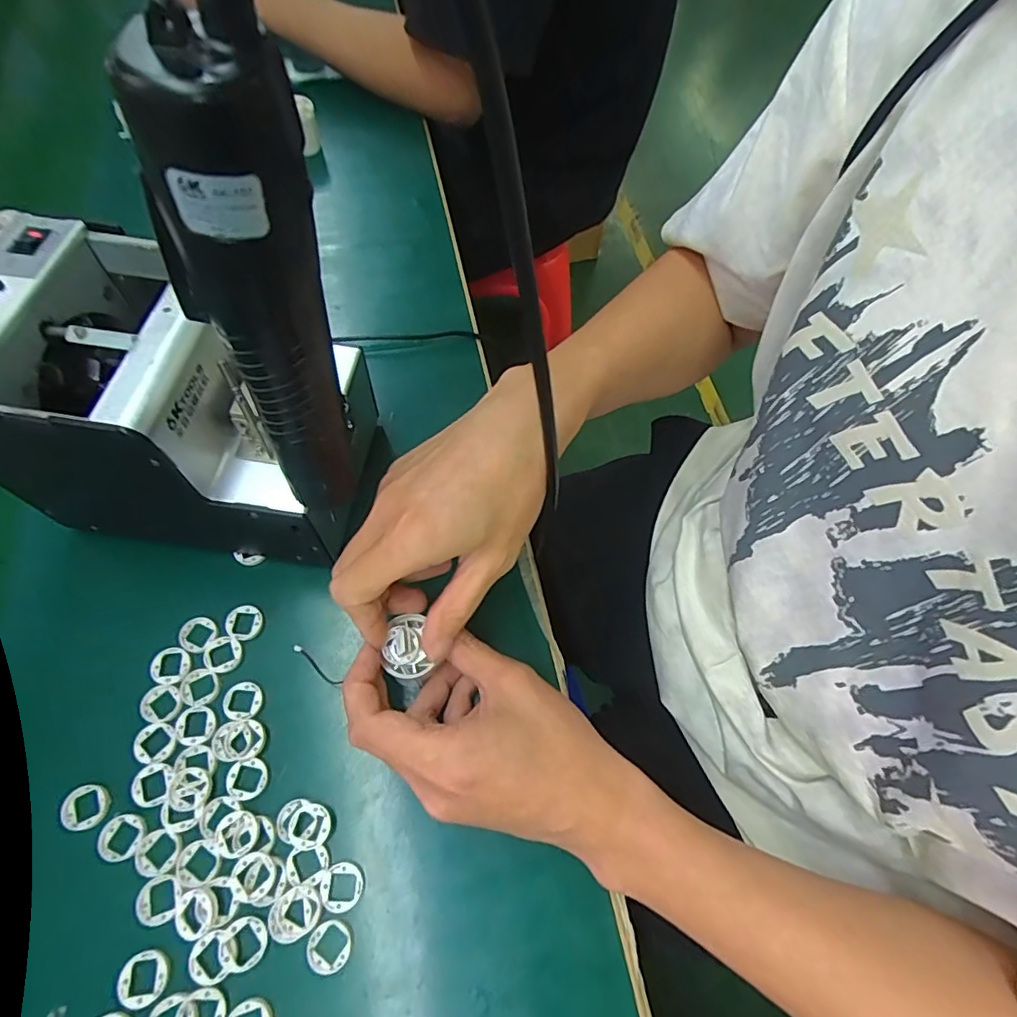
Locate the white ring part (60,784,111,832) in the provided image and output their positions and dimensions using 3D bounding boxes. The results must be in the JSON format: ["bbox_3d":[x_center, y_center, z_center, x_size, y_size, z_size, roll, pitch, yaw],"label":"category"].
[{"bbox_3d":[-0.231,0.163,0.296,0.024,0.004,0.022,-11,64,-9],"label":"white ring part"}]

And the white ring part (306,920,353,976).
[{"bbox_3d":[-0.091,0.221,0.274,0.021,0.004,0.022,1,63,-3],"label":"white ring part"}]

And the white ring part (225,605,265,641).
[{"bbox_3d":[-0.167,0.071,0.342,0.024,0.004,0.021,37,67,14],"label":"white ring part"}]

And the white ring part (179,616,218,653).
[{"bbox_3d":[-0.195,0.079,0.340,0.023,0.004,0.021,1,63,-3],"label":"white ring part"}]

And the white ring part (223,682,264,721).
[{"bbox_3d":[-0.158,0.114,0.322,0.021,0.004,0.021,-13,64,-10],"label":"white ring part"}]

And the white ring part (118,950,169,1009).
[{"bbox_3d":[-0.177,0.228,0.262,0.022,0.004,0.022,1,63,-3],"label":"white ring part"}]

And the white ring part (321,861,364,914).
[{"bbox_3d":[-0.087,0.199,0.284,0.022,0.004,0.021,-12,64,-10],"label":"white ring part"}]

